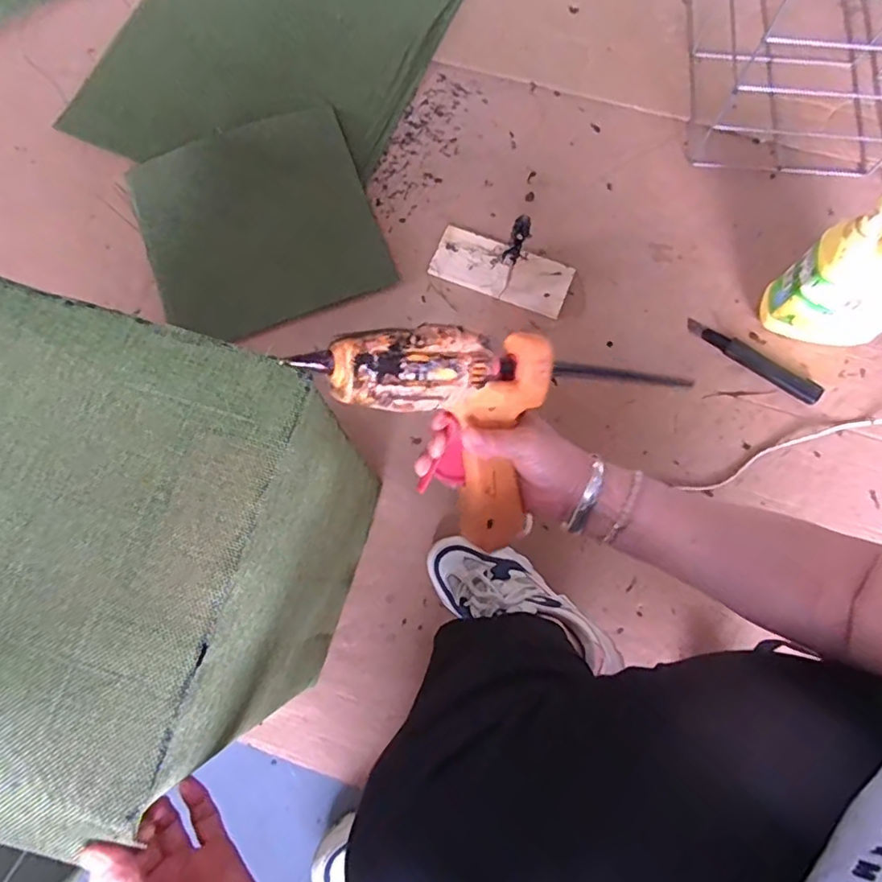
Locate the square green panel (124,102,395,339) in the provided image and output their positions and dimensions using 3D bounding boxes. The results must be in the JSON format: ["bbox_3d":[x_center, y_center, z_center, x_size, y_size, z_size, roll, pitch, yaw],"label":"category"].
[{"bbox_3d":[-0.271,-0.322,0.849,0.330,0.018,0.314,-20,84,-1],"label":"square green panel"}]

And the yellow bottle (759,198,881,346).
[{"bbox_3d":[0.506,-0.182,0.690,0.148,0.237,0.066,22,76,6],"label":"yellow bottle"}]

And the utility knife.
[{"bbox_3d":[0.430,-0.114,0.780,0.192,0.015,0.031,36,79,9],"label":"utility knife"}]

